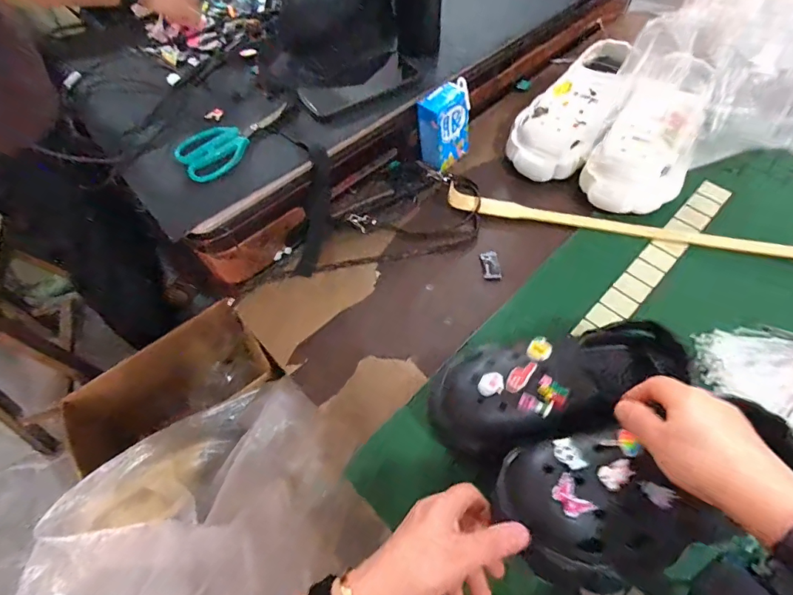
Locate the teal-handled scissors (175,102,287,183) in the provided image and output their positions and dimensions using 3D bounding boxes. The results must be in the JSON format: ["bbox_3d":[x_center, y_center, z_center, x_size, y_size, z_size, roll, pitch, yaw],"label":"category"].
[{"bbox_3d":[-0.205,-0.203,0.567,0.149,0.019,0.072,-34,64,-16],"label":"teal-handled scissors"}]

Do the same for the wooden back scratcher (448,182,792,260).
[{"bbox_3d":[0.299,-0.100,0.591,0.460,0.023,0.030,11,60,9],"label":"wooden back scratcher"}]

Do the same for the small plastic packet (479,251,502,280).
[{"bbox_3d":[0.125,-0.043,0.585,0.023,0.005,0.043,-6,59,-1],"label":"small plastic packet"}]

